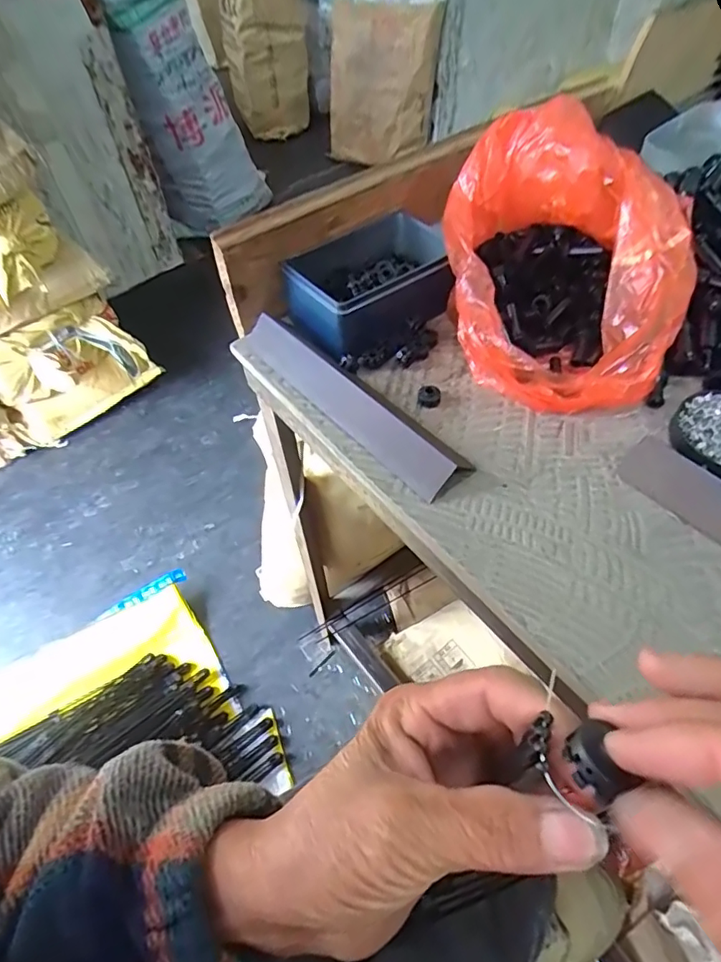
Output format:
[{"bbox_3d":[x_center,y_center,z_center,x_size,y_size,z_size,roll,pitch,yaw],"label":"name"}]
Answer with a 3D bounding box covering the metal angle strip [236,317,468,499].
[{"bbox_3d":[-0.014,-0.075,0.443,0.045,0.028,0.244,-36,60,-22],"label":"metal angle strip"}]

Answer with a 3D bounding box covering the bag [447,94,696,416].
[{"bbox_3d":[0.175,-0.175,0.441,0.198,0.139,0.224,1,53,3],"label":"bag"}]

